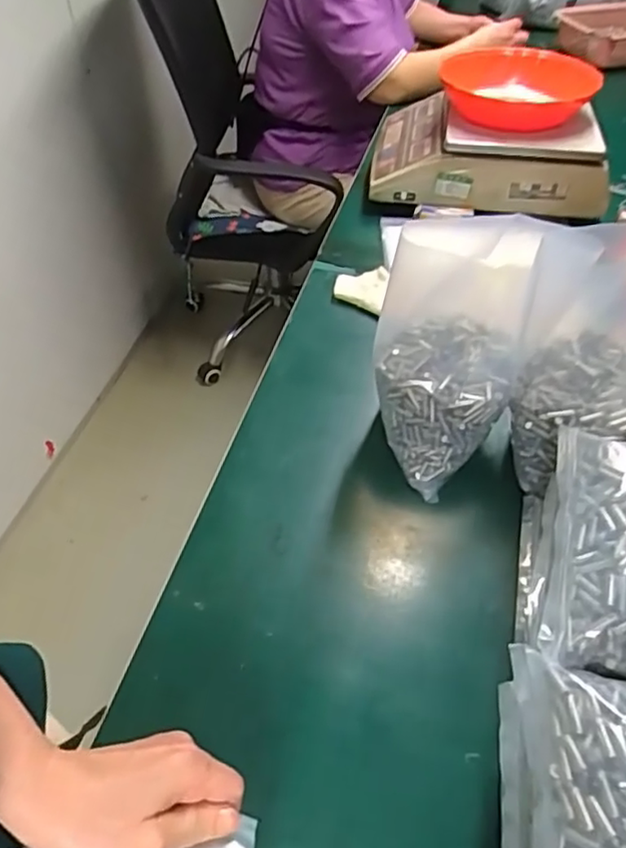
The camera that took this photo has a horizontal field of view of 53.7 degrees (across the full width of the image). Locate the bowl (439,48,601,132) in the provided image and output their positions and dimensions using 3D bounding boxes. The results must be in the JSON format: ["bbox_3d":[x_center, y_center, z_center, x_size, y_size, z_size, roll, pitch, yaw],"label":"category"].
[{"bbox_3d":[0.285,-0.473,0.876,0.203,0.054,0.179,12,48,11],"label":"bowl"}]

